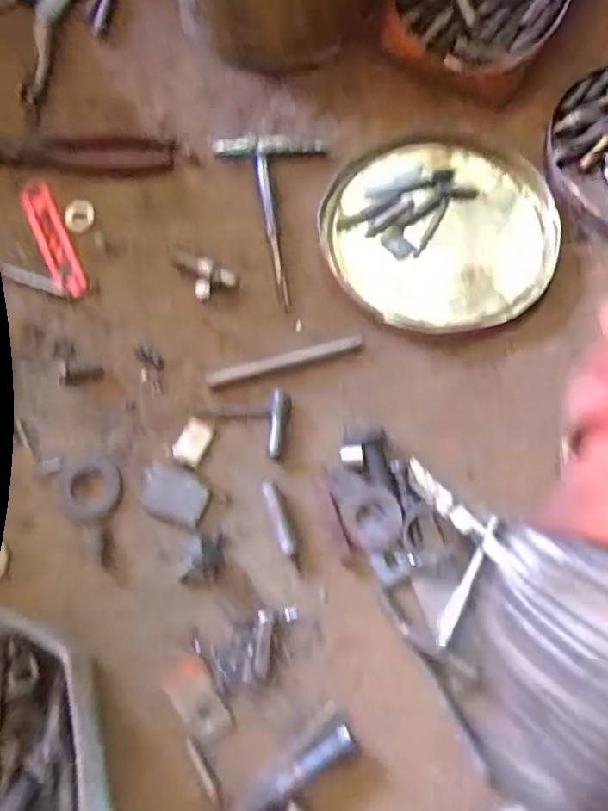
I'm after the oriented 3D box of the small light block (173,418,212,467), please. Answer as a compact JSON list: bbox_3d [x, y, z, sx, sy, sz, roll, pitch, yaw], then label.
[{"bbox_3d":[-0.084,0.027,0.432,0.022,0.004,0.032,29,76,6],"label":"small light block"}]

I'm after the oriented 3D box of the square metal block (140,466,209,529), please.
[{"bbox_3d":[-0.093,0.063,0.410,0.048,0.004,0.033,19,75,3],"label":"square metal block"}]

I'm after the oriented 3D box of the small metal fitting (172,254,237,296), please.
[{"bbox_3d":[-0.074,-0.104,0.462,0.035,0.015,0.028,-25,77,-8],"label":"small metal fitting"}]

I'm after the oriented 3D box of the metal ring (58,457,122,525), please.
[{"bbox_3d":[-0.159,0.063,0.426,0.046,0.008,0.047,0,75,-2],"label":"metal ring"}]

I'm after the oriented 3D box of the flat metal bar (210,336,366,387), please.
[{"bbox_3d":[-0.015,-0.036,0.448,0.122,0.009,0.012,-15,76,-6],"label":"flat metal bar"}]

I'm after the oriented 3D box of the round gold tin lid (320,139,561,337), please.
[{"bbox_3d":[0.112,-0.145,0.476,0.185,0.018,0.190,0,75,-2],"label":"round gold tin lid"}]

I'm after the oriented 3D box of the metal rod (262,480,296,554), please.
[{"bbox_3d":[-0.019,0.079,0.407,0.012,0.013,0.052,-20,77,-7],"label":"metal rod"}]

